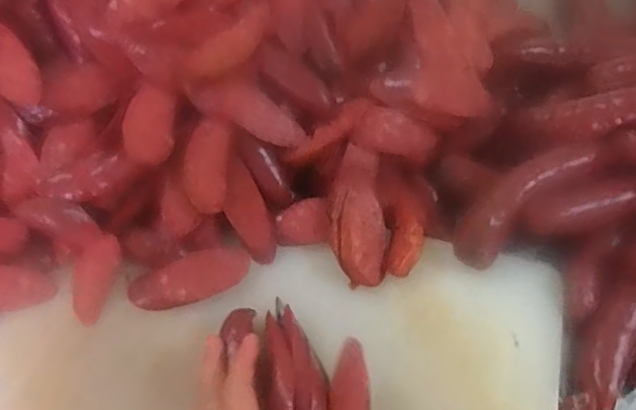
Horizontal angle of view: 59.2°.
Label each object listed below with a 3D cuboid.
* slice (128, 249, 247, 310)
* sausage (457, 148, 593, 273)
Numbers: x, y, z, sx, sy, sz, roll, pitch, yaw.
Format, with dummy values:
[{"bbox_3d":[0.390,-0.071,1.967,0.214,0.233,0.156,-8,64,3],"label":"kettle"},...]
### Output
[{"bbox_3d":[-0.106,0.061,0.459,0.098,0.011,0.038,-16,59,-7],"label":"slice"},{"bbox_3d":[0.164,-0.005,0.460,0.132,0.028,0.039,-44,66,-5],"label":"sausage"}]

